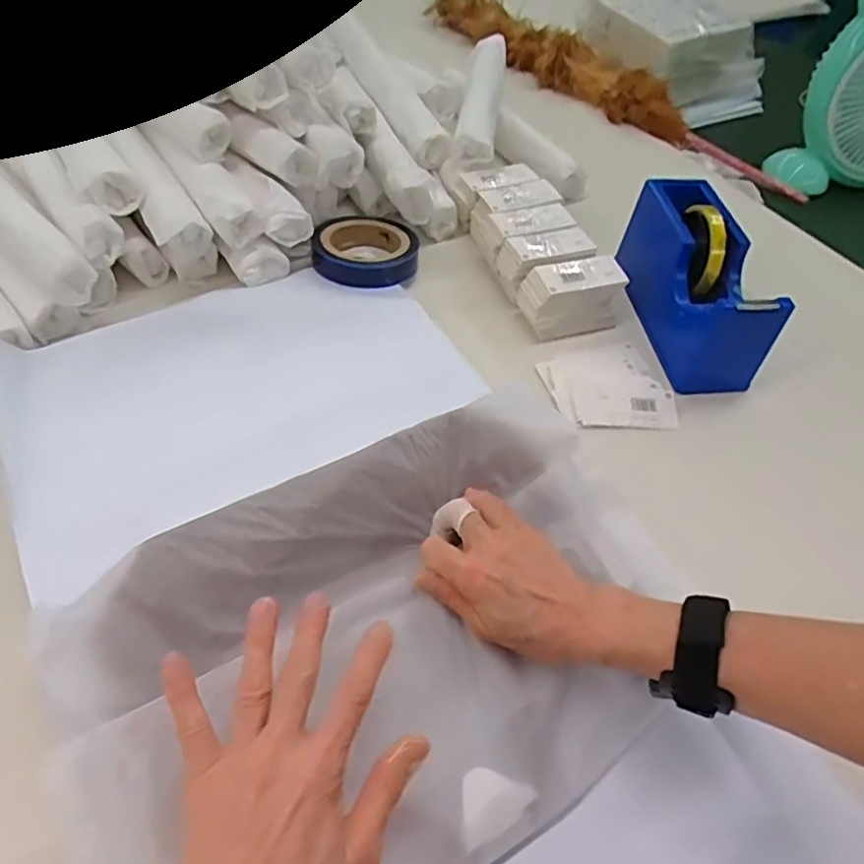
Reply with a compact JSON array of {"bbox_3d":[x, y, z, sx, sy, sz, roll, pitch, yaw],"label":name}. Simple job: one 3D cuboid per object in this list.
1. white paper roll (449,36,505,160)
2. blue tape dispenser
[{"bbox_3d":[0.065,-0.433,0.826,0.048,0.043,0.294,8,51,2],"label":"white paper roll"},{"bbox_3d":[0.256,-0.150,0.632,0.066,0.116,0.204,-7,52,-10],"label":"blue tape dispenser"}]

